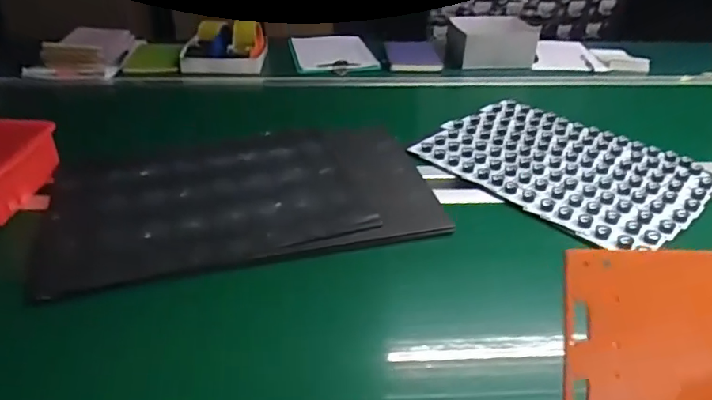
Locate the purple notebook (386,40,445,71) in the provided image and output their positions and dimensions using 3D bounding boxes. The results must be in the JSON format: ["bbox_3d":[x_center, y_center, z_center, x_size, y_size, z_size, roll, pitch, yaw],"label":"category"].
[{"bbox_3d":[0.159,-0.403,1.435,0.143,0.013,0.191,1,41,-5],"label":"purple notebook"}]

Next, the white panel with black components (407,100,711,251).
[{"bbox_3d":[0.383,-0.071,0.968,0.342,0.021,0.455,-28,44,-35],"label":"white panel with black components"}]

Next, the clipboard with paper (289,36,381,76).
[{"bbox_3d":[-0.068,-0.420,1.475,0.218,0.020,0.302,-6,35,-10],"label":"clipboard with paper"}]

